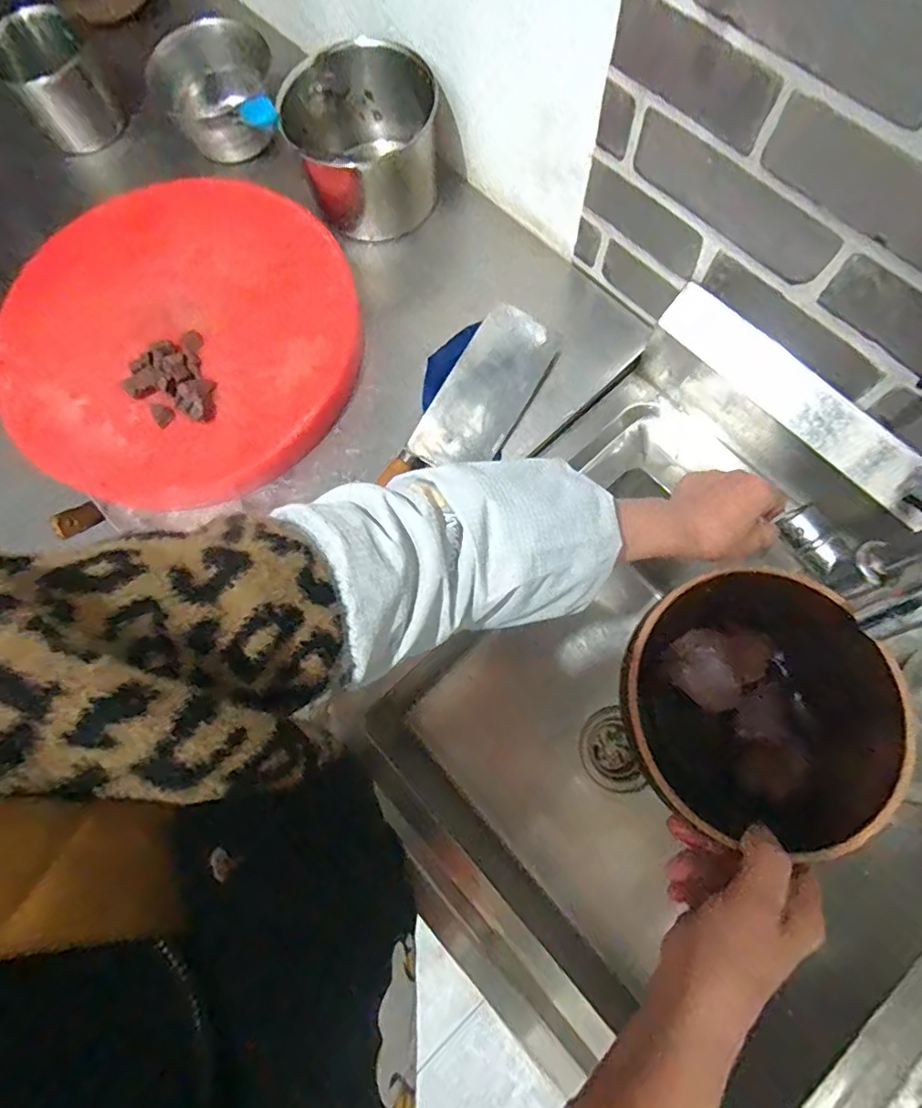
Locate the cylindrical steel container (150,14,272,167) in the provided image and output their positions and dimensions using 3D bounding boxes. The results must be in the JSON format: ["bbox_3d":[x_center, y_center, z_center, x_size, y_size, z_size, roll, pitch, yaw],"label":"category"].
[{"bbox_3d":[-0.300,-0.571,0.703,0.138,0.083,0.141,-1,74,2],"label":"cylindrical steel container"}]

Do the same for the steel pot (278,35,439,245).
[{"bbox_3d":[-0.111,-0.484,0.659,0.155,0.122,0.154,-1,74,2],"label":"steel pot"}]

